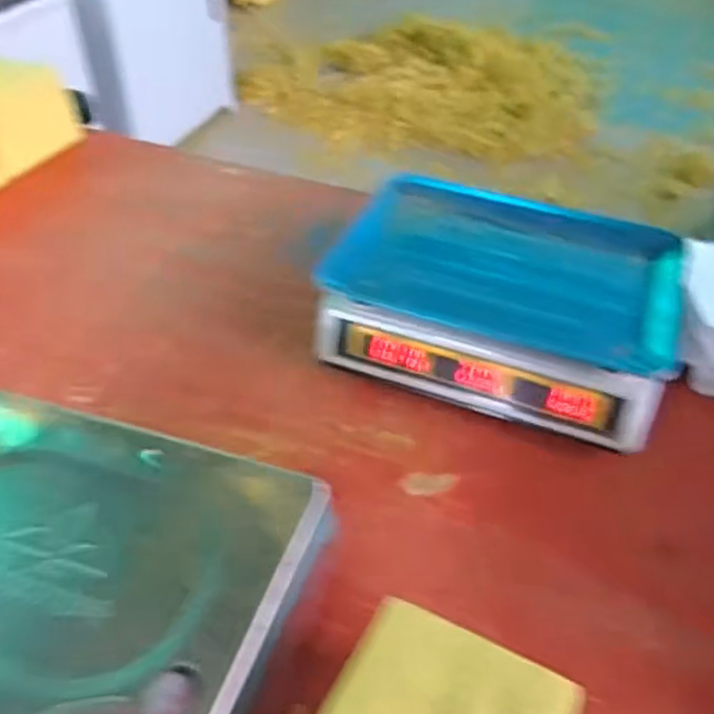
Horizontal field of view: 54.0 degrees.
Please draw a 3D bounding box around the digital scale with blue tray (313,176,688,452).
[{"bbox_3d":[0.151,-0.055,0.727,0.324,0.121,0.242,16,46,17],"label":"digital scale with blue tray"}]

